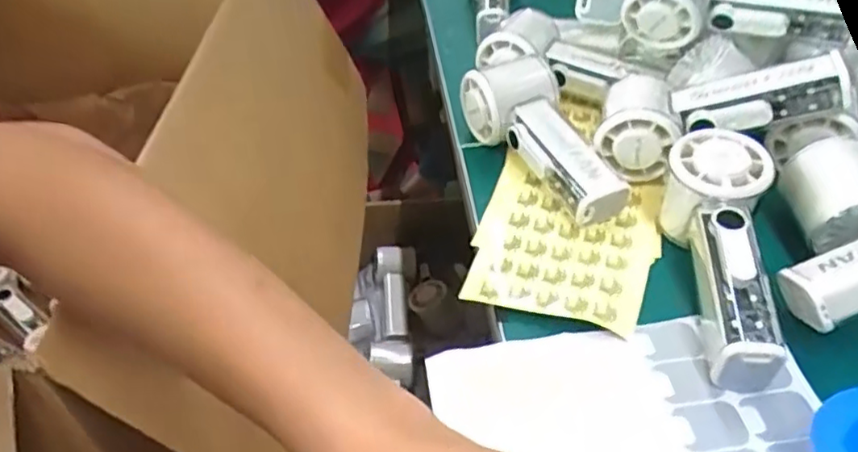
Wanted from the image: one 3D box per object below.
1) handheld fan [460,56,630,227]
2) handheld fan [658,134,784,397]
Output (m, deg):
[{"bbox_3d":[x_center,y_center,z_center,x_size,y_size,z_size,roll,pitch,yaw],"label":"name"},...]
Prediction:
[{"bbox_3d":[0.079,-0.062,0.447,0.066,0.051,0.143,-18,45,-13],"label":"handheld fan"},{"bbox_3d":[0.171,0.015,0.364,0.057,0.059,0.154,2,58,6],"label":"handheld fan"}]

